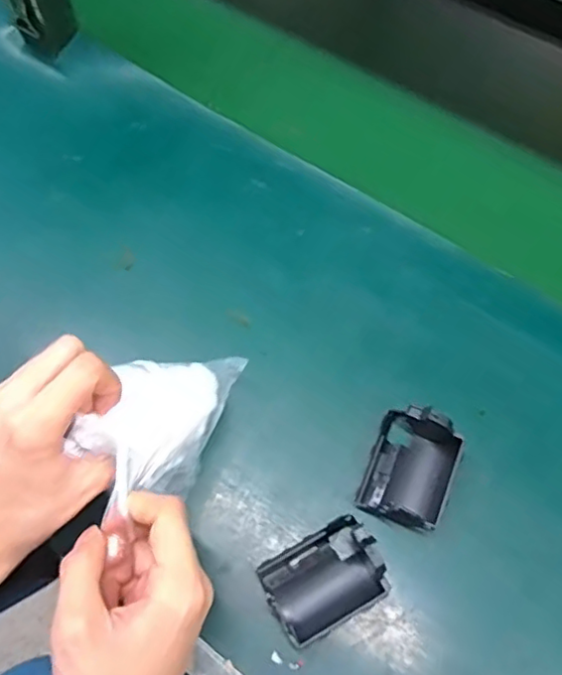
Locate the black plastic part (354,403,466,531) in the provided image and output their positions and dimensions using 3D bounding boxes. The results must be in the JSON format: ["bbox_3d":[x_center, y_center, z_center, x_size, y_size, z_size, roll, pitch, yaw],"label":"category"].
[{"bbox_3d":[0.086,0.086,0.397,0.056,0.037,0.075,21,66,10],"label":"black plastic part"}]

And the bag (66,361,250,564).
[{"bbox_3d":[-0.079,0.053,0.371,0.061,0.067,0.132,20,66,10],"label":"bag"}]

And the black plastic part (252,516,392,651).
[{"bbox_3d":[0.028,0.150,0.380,0.073,0.018,0.054,-27,67,-12],"label":"black plastic part"}]

